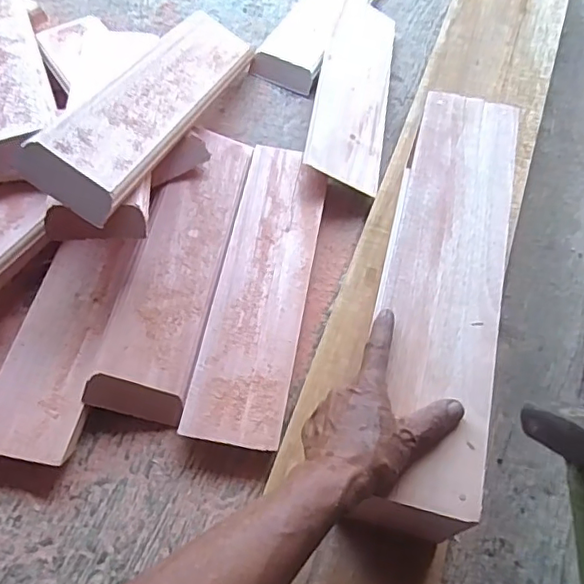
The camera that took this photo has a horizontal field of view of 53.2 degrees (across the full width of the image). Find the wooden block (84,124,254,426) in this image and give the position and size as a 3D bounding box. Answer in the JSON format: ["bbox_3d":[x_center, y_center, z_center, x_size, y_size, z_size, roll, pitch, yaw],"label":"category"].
[{"bbox_3d":[-0.138,-0.046,0.727,0.102,0.031,0.402,10,61,4],"label":"wooden block"}]

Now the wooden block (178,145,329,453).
[{"bbox_3d":[-0.034,-0.008,0.742,0.110,0.032,0.412,10,61,3],"label":"wooden block"}]

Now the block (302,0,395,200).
[{"bbox_3d":[0.097,-0.313,0.888,0.114,0.014,0.378,21,60,-19],"label":"block"}]

